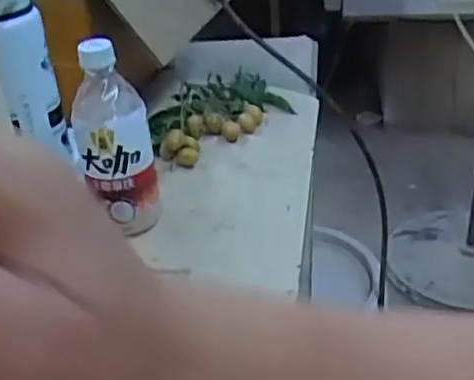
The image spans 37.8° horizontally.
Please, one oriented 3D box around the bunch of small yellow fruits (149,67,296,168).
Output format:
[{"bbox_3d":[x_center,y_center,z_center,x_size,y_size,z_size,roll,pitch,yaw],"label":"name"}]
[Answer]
[{"bbox_3d":[-0.026,-0.100,0.871,0.220,0.041,0.119,-28,39,-34],"label":"bunch of small yellow fruits"}]

